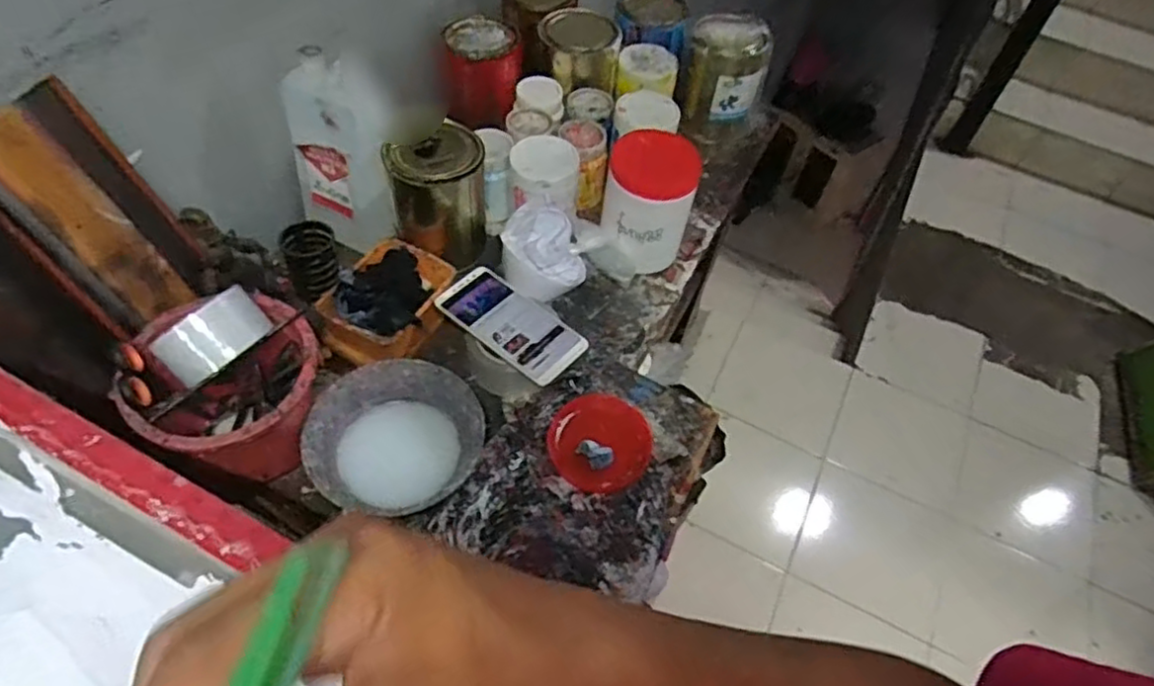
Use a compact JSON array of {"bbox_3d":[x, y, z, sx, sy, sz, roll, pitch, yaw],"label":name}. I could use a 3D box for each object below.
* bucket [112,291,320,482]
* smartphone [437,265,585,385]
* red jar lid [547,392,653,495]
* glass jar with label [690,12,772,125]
[{"bbox_3d":[-0.298,0.053,0.618,0.145,0.125,0.143,3,53,-4],"label":"bucket"},{"bbox_3d":[-0.069,-0.022,0.722,0.158,0.013,0.078,37,58,20],"label":"smartphone"},{"bbox_3d":[0.025,0.098,0.695,0.101,0.020,0.097,3,53,-4],"label":"red jar lid"},{"bbox_3d":[0.213,-0.394,0.991,0.112,0.131,0.081,18,54,8],"label":"glass jar with label"}]

